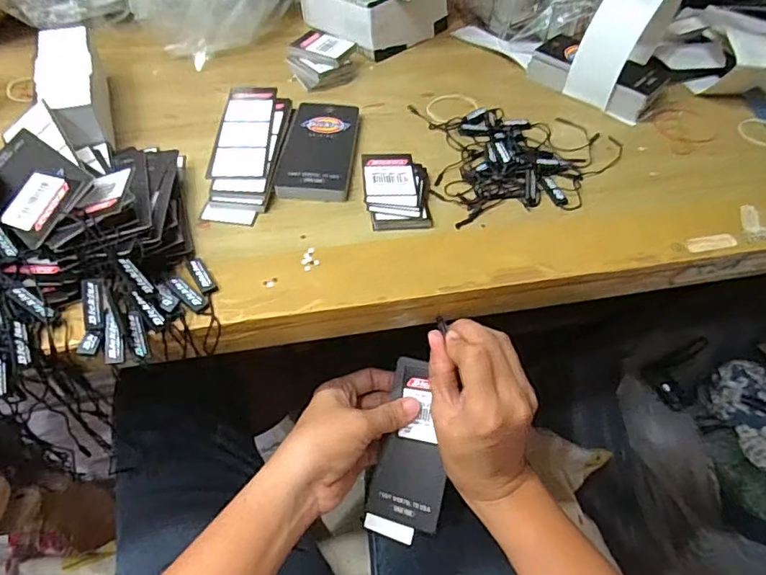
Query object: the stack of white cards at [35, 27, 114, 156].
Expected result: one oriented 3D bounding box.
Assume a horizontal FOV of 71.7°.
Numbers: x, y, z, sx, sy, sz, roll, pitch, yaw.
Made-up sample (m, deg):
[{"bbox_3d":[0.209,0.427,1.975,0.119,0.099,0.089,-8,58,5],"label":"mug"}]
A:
[{"bbox_3d":[-0.234,-0.148,0.406,0.038,0.048,0.136,-17,54,-16],"label":"stack of white cards"}]

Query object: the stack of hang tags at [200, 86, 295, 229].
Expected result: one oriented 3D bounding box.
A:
[{"bbox_3d":[-0.098,-0.104,0.393,0.049,0.014,0.142,2,51,-2],"label":"stack of hang tags"}]

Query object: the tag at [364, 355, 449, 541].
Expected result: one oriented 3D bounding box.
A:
[{"bbox_3d":[0.022,0.112,0.363,0.049,0.005,0.118,12,86,17],"label":"tag"}]

